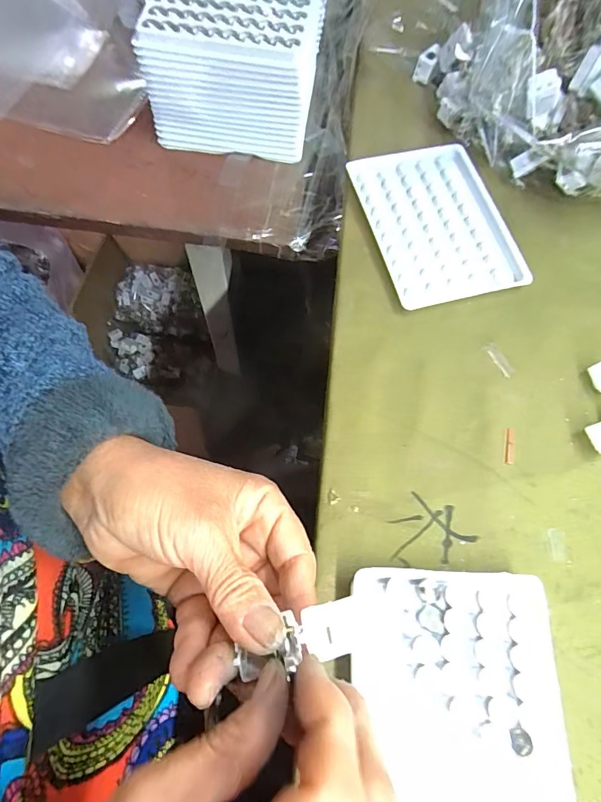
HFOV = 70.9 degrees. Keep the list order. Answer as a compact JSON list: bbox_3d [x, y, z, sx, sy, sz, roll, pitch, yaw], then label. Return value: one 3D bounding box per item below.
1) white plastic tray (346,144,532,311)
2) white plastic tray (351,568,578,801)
[{"bbox_3d":[0.097,-0.128,0.301,0.091,0.010,0.125,-13,70,-8],"label":"white plastic tray"},{"bbox_3d":[0.073,0.148,0.193,0.094,0.015,0.129,2,68,-1],"label":"white plastic tray"}]

